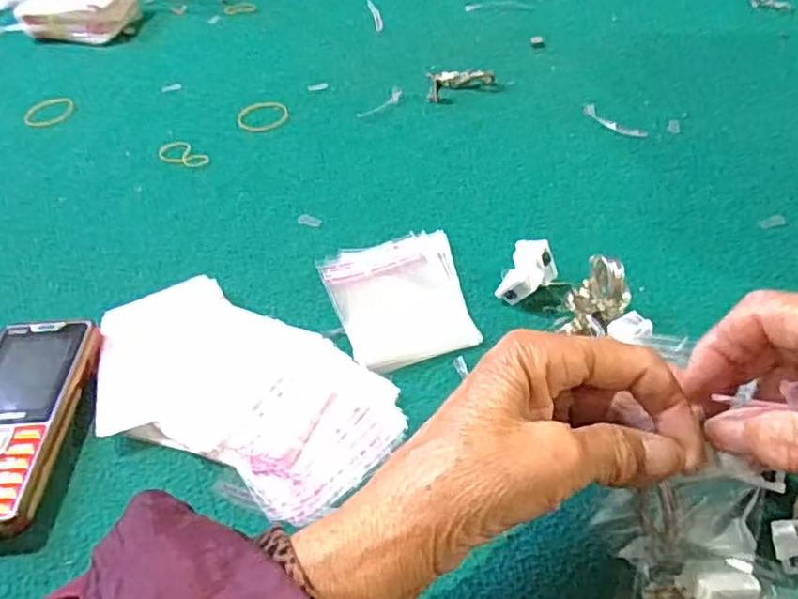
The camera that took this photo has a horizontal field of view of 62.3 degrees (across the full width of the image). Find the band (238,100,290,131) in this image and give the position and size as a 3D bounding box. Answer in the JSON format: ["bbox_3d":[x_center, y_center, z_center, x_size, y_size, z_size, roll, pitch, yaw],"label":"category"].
[{"bbox_3d":[-0.116,-0.156,0.563,0.043,0.004,0.042,-1,54,2],"label":"band"}]

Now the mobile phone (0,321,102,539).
[{"bbox_3d":[-0.202,0.064,0.347,0.057,0.020,0.126,-2,46,4],"label":"mobile phone"}]

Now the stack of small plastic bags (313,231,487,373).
[{"bbox_3d":[0.001,-0.002,0.399,0.079,0.008,0.096,-16,47,-10],"label":"stack of small plastic bags"}]

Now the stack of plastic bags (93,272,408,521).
[{"bbox_3d":[-0.092,0.048,0.358,0.187,0.011,0.101,26,54,27],"label":"stack of plastic bags"}]

